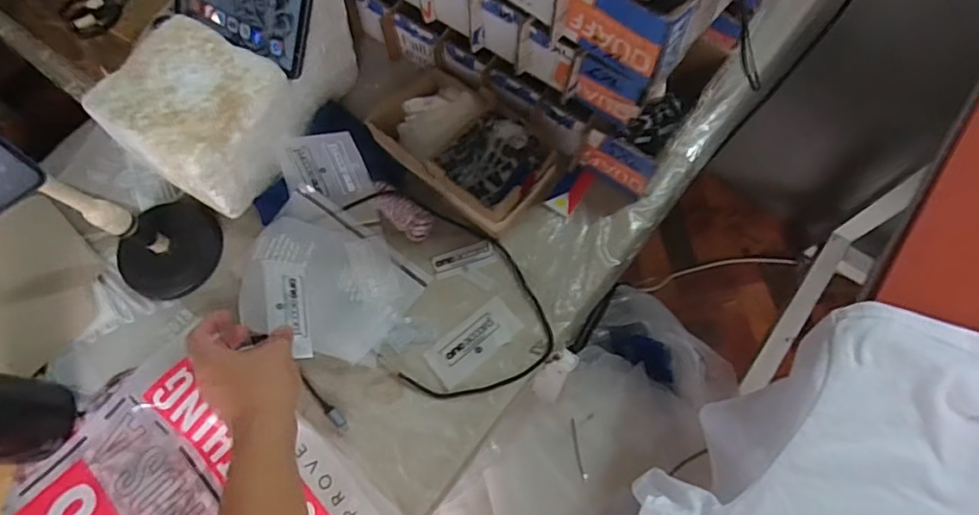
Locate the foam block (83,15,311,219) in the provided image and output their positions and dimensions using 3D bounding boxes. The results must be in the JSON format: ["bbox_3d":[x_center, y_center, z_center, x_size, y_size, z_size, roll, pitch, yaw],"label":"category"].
[{"bbox_3d":[-0.288,-0.141,0.559,0.147,0.097,0.143,29,74,12],"label":"foam block"}]

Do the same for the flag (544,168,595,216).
[{"bbox_3d":[0.088,-0.077,0.596,0.033,0.008,0.060,33,75,13],"label":"flag"}]

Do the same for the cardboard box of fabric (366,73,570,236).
[{"bbox_3d":[-0.028,-0.121,0.591,0.193,0.057,0.117,37,76,14],"label":"cardboard box of fabric"}]

